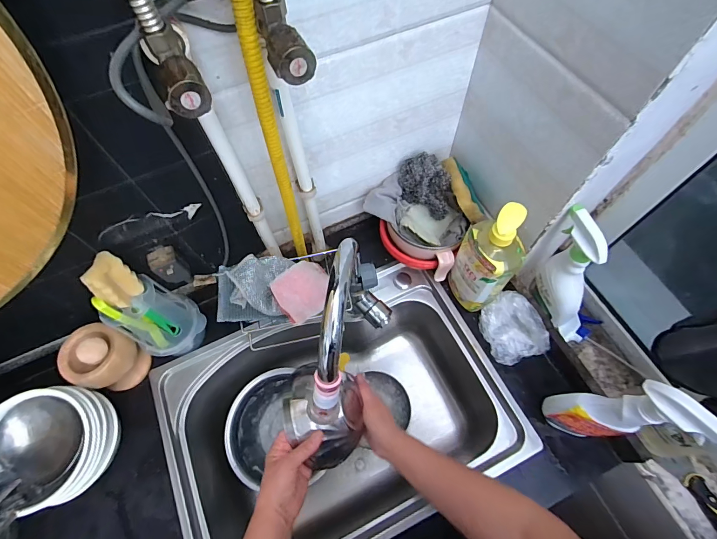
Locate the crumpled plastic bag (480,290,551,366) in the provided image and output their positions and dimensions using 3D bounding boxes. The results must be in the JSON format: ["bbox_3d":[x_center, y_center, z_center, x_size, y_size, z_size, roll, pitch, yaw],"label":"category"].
[{"bbox_3d":[0.283,0.104,0.663,0.089,0.058,0.117,-17,65,-6],"label":"crumpled plastic bag"}]

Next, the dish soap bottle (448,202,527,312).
[{"bbox_3d":[0.213,-0.013,0.609,0.096,0.260,0.066,39,71,18],"label":"dish soap bottle"}]

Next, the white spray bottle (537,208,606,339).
[{"bbox_3d":[0.348,0.019,0.600,0.063,0.284,0.103,-33,44,-13],"label":"white spray bottle"}]

